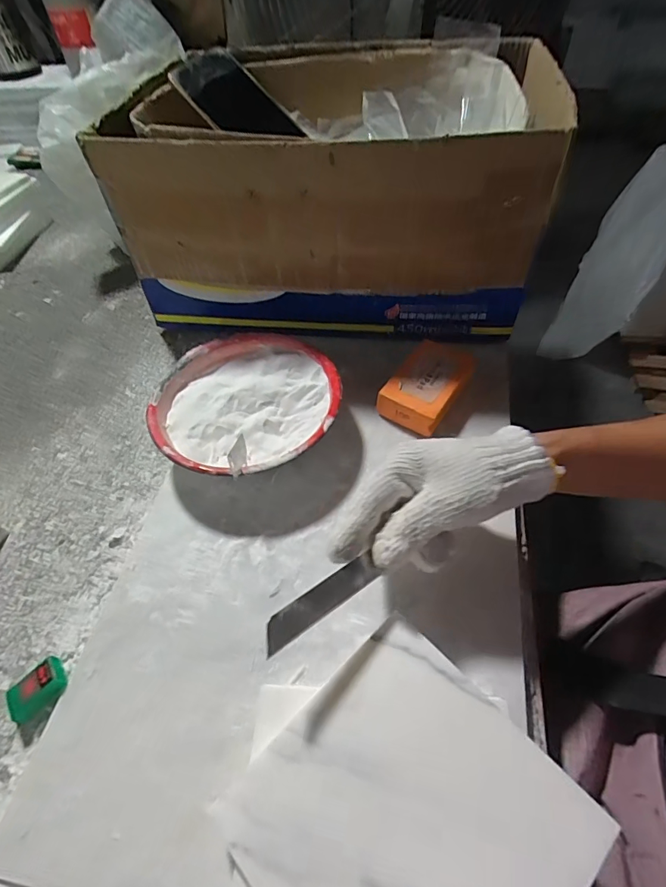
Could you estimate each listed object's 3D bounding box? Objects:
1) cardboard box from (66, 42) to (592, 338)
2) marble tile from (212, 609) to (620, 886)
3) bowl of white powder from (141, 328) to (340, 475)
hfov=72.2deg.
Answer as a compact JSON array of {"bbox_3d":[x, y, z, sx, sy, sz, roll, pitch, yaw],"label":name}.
[{"bbox_3d":[0.007,-0.286,0.534,0.418,0.219,0.307,8,53,11],"label":"cardboard box"},{"bbox_3d":[0.040,0.193,0.239,0.152,0.006,0.148,36,63,28],"label":"marble tile"},{"bbox_3d":[-0.079,-0.029,0.435,0.164,0.053,0.166,-2,52,3],"label":"bowl of white powder"}]

